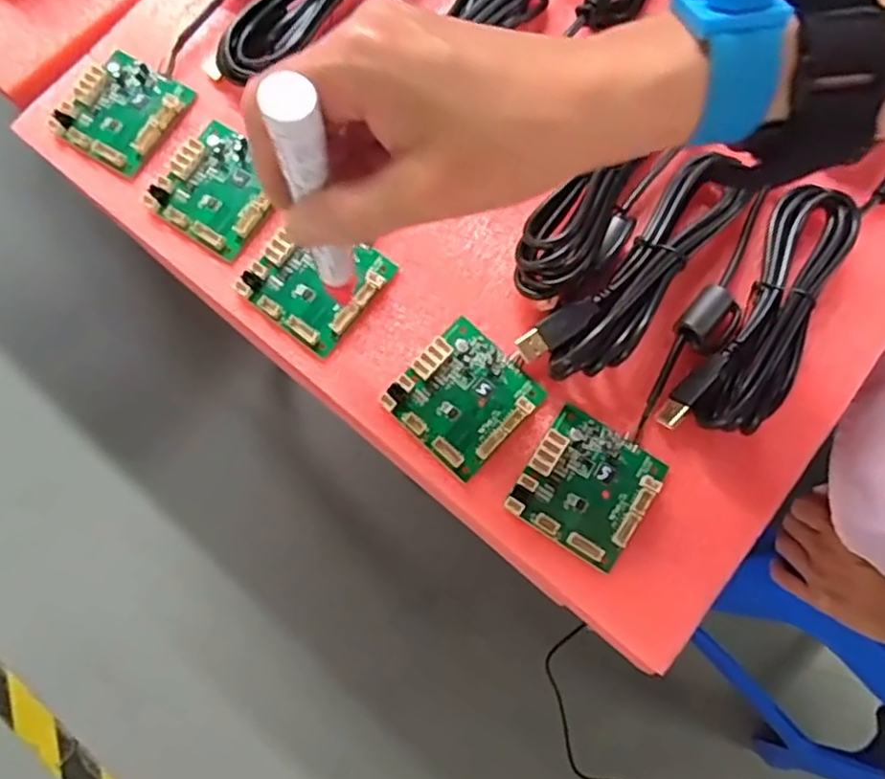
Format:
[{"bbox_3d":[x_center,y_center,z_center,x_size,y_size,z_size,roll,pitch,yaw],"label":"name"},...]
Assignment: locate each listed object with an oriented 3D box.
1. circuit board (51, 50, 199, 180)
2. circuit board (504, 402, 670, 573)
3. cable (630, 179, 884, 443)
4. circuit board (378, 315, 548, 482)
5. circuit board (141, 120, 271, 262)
[{"bbox_3d":[-0.171,-0.150,0.356,0.059,0.009,0.058,30,79,5],"label":"circuit board"},{"bbox_3d":[0.068,0.045,0.313,0.056,0.006,0.058,32,79,6],"label":"circuit board"},{"bbox_3d":[0.160,-0.048,0.331,0.053,0.027,0.174,33,79,6],"label":"cable"},{"bbox_3d":[0.010,0.003,0.321,0.056,0.006,0.059,42,80,8],"label":"circuit board"},{"bbox_3d":[-0.114,-0.104,0.343,0.055,0.007,0.058,33,79,6],"label":"circuit board"}]

